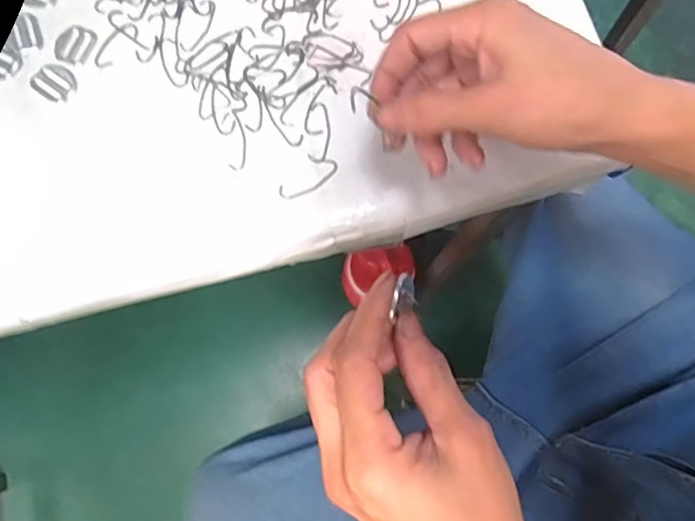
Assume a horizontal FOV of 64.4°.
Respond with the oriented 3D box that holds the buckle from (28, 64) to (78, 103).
[{"bbox_3d":[-0.191,-0.116,0.358,0.026,0.004,0.023,32,80,6],"label":"buckle"}]

